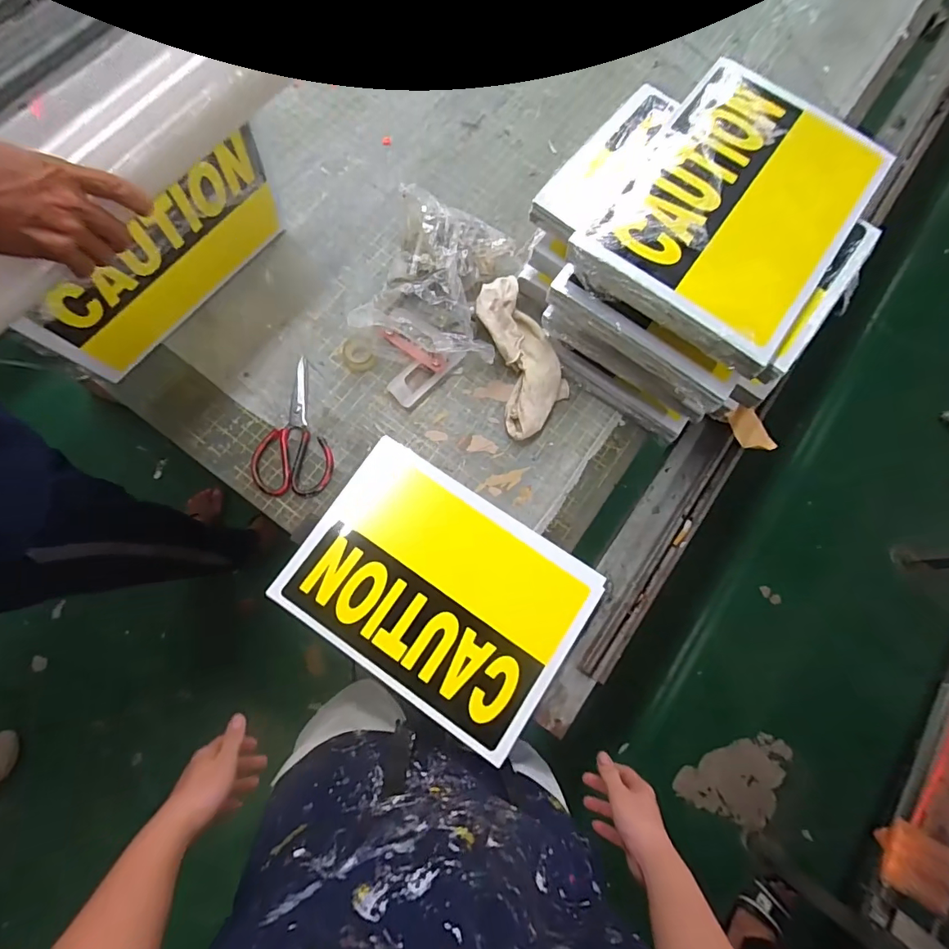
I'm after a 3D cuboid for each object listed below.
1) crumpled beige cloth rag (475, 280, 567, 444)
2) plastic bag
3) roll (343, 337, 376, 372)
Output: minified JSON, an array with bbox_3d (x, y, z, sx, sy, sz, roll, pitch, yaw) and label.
[{"bbox_3d":[0.073,-0.173,0.695,0.099,0.082,0.223,-15,75,-7],"label":"crumpled beige cloth rag"},{"bbox_3d":[-0.032,-0.272,0.693,0.188,0.123,0.246,19,73,3],"label":"plastic bag"},{"bbox_3d":[-0.174,-0.180,0.717,0.048,0.024,0.049,1,73,-2],"label":"roll"}]

